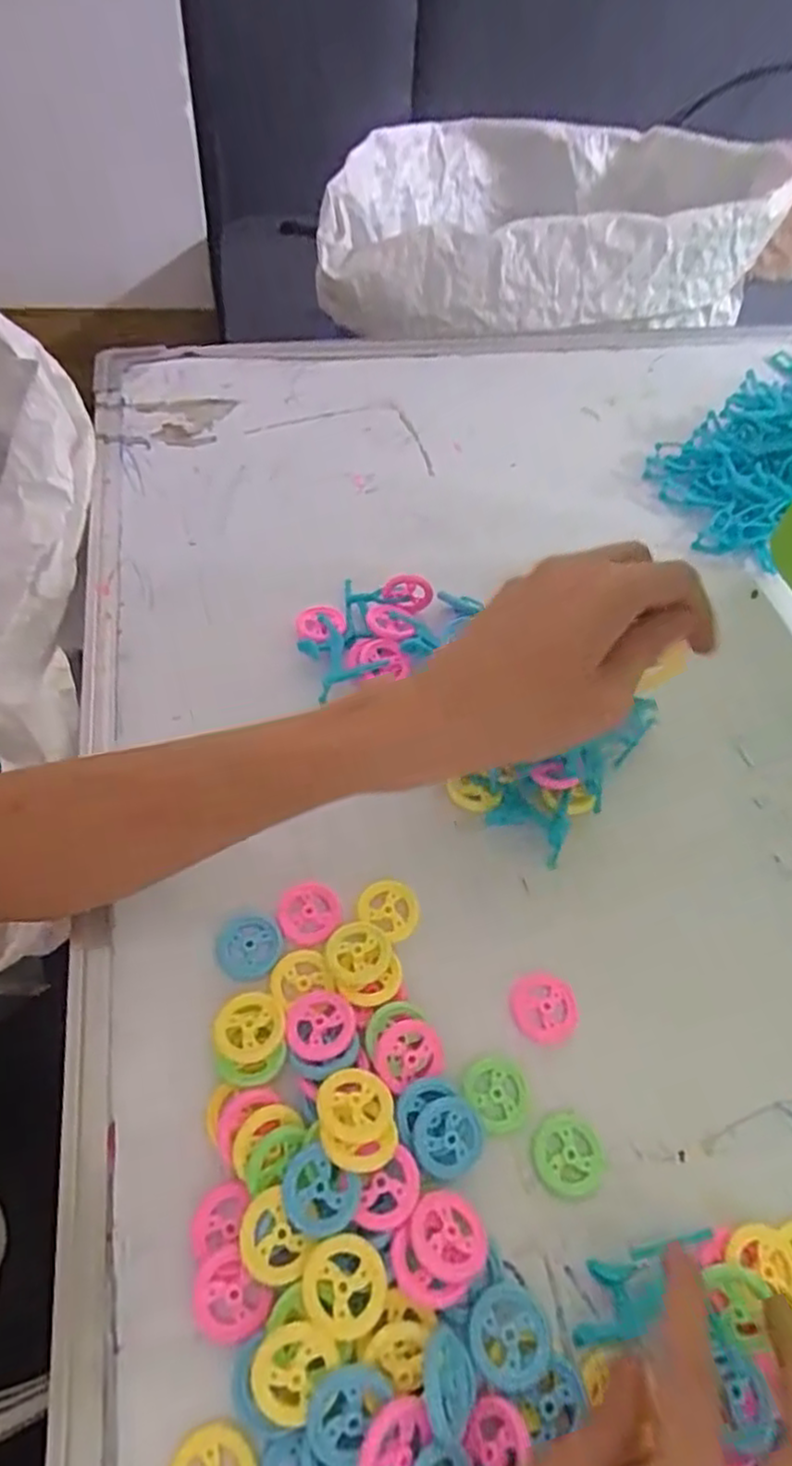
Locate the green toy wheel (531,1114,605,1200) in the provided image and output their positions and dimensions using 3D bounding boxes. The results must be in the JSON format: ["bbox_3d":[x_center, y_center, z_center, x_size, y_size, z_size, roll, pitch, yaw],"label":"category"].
[{"bbox_3d":[0.072,0.176,0.298,0.029,0.005,0.029,2,59,-3],"label":"green toy wheel"}]

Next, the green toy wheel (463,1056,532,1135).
[{"bbox_3d":[0.044,0.153,0.306,0.027,0.004,0.029,2,59,-3],"label":"green toy wheel"}]

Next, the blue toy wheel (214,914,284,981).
[{"bbox_3d":[-0.067,0.097,0.328,0.029,0.006,0.027,2,59,-3],"label":"blue toy wheel"}]

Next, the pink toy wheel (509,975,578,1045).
[{"bbox_3d":[0.068,0.126,0.327,0.029,0.005,0.029,2,59,-3],"label":"pink toy wheel"}]

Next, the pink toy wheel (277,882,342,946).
[{"bbox_3d":[-0.041,0.085,0.340,0.029,0.005,0.028,2,59,-3],"label":"pink toy wheel"}]

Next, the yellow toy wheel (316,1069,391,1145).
[{"bbox_3d":[-0.017,0.146,0.282,0.029,0.005,0.029,5,32,-3],"label":"yellow toy wheel"}]

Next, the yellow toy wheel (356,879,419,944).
[{"bbox_3d":[-0.003,0.084,0.345,0.029,0.008,0.027,2,59,-3],"label":"yellow toy wheel"}]

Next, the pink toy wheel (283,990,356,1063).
[{"bbox_3d":[-0.033,0.125,0.307,0.029,0.004,0.029,1,43,-1],"label":"pink toy wheel"}]

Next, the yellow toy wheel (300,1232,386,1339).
[{"bbox_3d":[-0.018,0.195,0.253,0.028,0.004,0.030,2,59,-3],"label":"yellow toy wheel"}]

